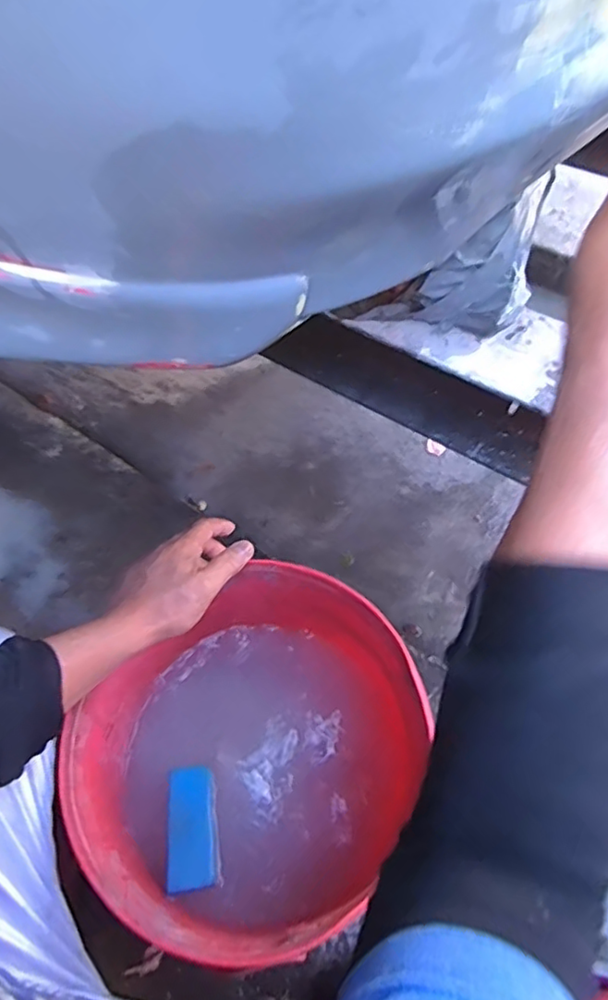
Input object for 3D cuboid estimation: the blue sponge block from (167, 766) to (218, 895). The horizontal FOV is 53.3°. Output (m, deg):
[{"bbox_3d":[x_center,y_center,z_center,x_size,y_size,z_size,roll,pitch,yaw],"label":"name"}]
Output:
[{"bbox_3d":[-0.107,0.311,0.576,0.044,0.014,0.104,-8,58,-3],"label":"blue sponge block"}]

